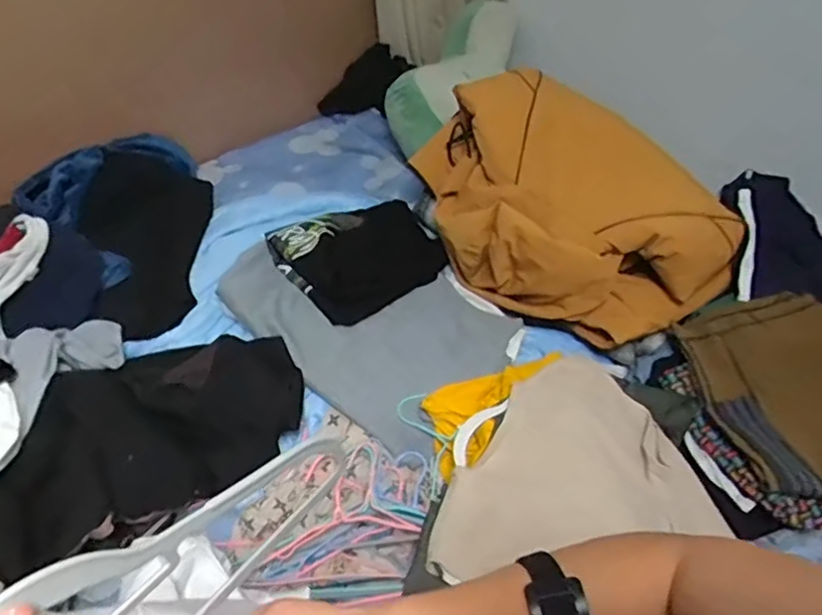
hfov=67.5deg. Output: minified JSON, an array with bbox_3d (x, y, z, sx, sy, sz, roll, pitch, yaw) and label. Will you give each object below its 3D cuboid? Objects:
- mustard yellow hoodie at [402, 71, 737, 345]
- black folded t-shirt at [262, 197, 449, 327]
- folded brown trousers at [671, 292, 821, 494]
[{"bbox_3d":[0.260,-0.180,1.119,0.592,0.290,0.339,33,57,26],"label":"mustard yellow hoodie"},{"bbox_3d":[-0.088,-0.109,1.206,0.323,0.100,0.242,-29,55,-23],"label":"black folded t-shirt"},{"bbox_3d":[0.627,0.143,0.978,0.326,0.106,0.339,-3,49,-2],"label":"folded brown trousers"}]

